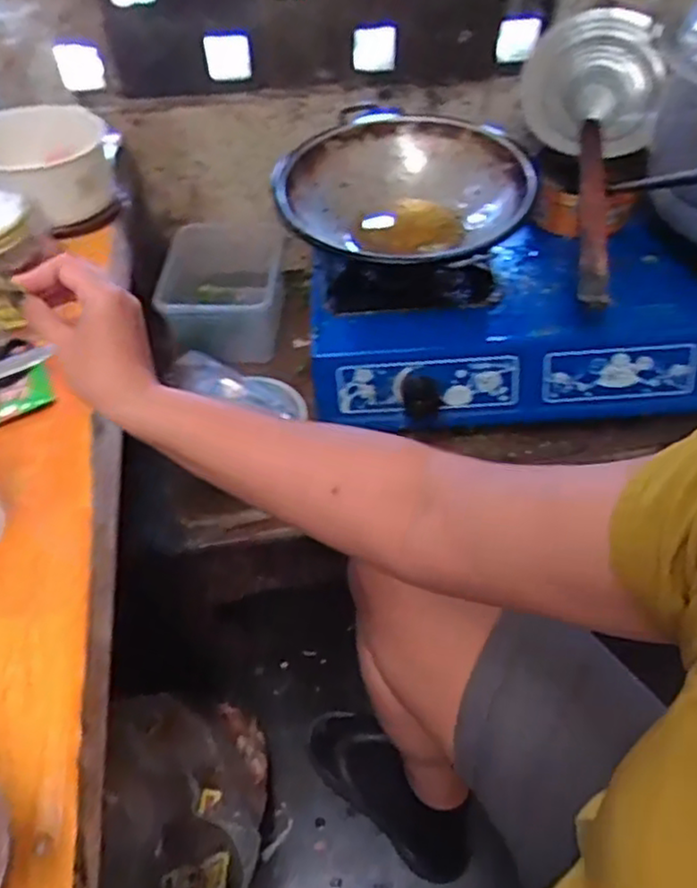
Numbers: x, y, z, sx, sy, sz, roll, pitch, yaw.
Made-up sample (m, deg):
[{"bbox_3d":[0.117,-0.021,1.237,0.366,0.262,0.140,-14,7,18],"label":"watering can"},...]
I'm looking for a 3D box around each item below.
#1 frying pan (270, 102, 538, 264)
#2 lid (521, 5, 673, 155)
[{"bbox_3d":[0.066,-0.298,0.860,0.310,0.088,0.323,11,51,14],"label":"frying pan"},{"bbox_3d":[0.329,-0.468,0.896,0.195,0.054,0.182,11,96,13],"label":"lid"}]

